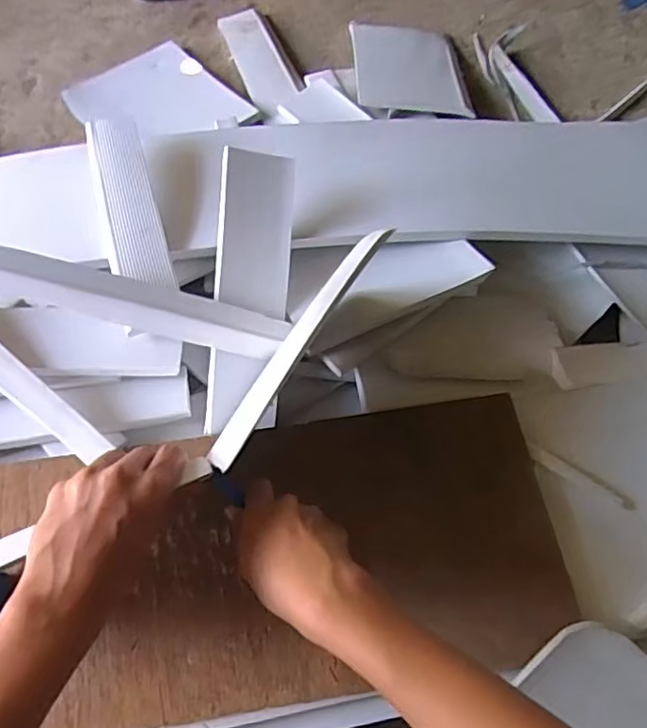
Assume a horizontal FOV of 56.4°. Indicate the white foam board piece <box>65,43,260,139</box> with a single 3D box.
[{"bbox_3d":[-0.233,-0.363,0.831,0.190,0.011,0.223,-33,62,-19],"label":"white foam board piece"}]

